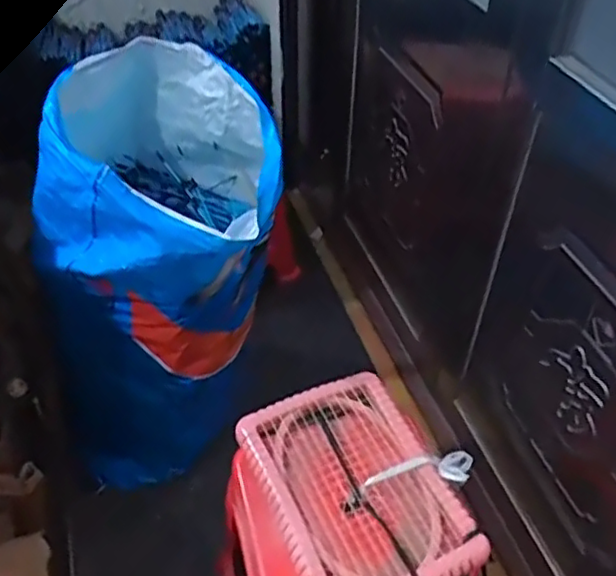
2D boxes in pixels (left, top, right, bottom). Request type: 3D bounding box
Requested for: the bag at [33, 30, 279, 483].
[{"bbox_3d":[-0.259,-0.011,1.213,0.407,0.737,0.384,-1,44,-2],"label":"bag"}]

